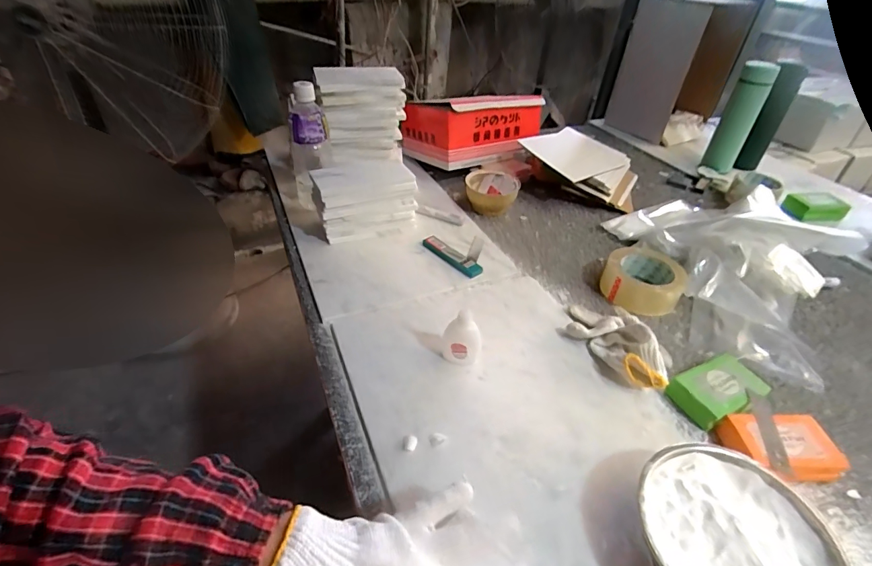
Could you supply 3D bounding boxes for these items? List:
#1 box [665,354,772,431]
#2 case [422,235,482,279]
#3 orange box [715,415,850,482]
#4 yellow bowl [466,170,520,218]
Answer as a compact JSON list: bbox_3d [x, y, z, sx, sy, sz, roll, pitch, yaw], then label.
[{"bbox_3d":[0.321,0.121,0.492,0.092,0.028,0.058,-14,43,-23],"label":"box"},{"bbox_3d":[0.025,-0.042,0.665,0.028,0.011,0.112,-26,49,-33],"label":"case"},{"bbox_3d":[0.348,0.170,0.439,0.097,0.034,0.060,1,39,-6],"label":"orange box"},{"bbox_3d":[0.104,-0.170,0.810,0.094,0.053,0.090,14,40,10],"label":"yellow bowl"}]

